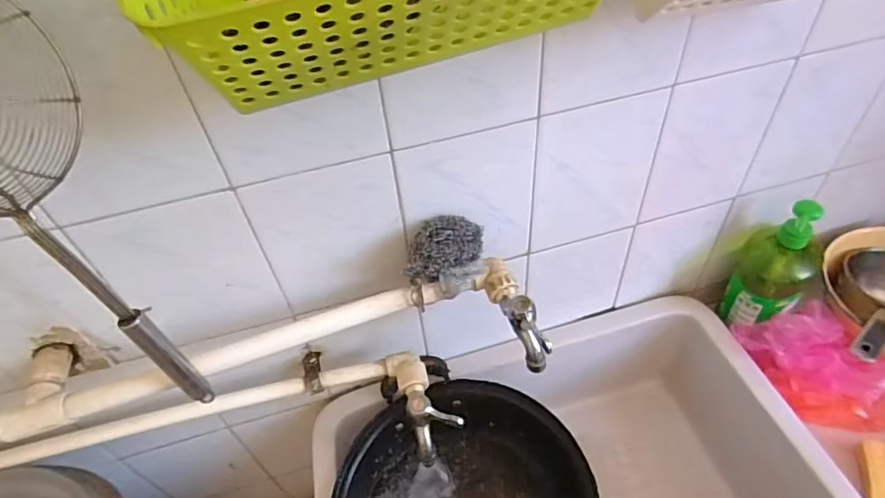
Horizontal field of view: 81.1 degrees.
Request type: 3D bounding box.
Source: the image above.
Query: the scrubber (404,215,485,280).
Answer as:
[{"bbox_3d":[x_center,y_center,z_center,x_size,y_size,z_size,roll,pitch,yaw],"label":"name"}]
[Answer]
[{"bbox_3d":[0.002,0.003,0.549,0.080,0.048,0.065,-1,46,4],"label":"scrubber"}]

